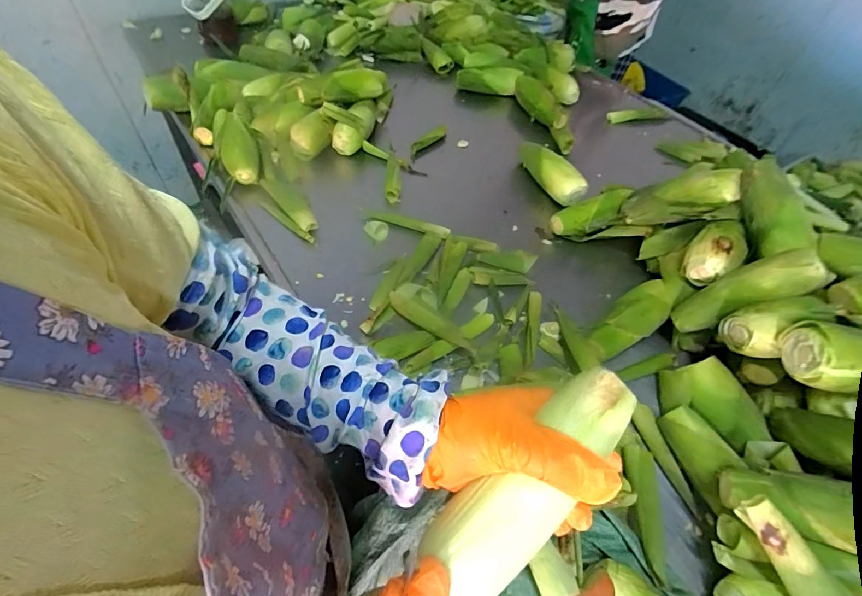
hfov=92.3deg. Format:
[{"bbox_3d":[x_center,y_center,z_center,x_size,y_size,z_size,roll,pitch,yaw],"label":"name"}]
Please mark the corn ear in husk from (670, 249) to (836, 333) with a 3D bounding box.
[{"bbox_3d":[0.466,-0.009,0.619,0.054,0.189,0.057,32,53,-12],"label":"corn ear in husk"}]

